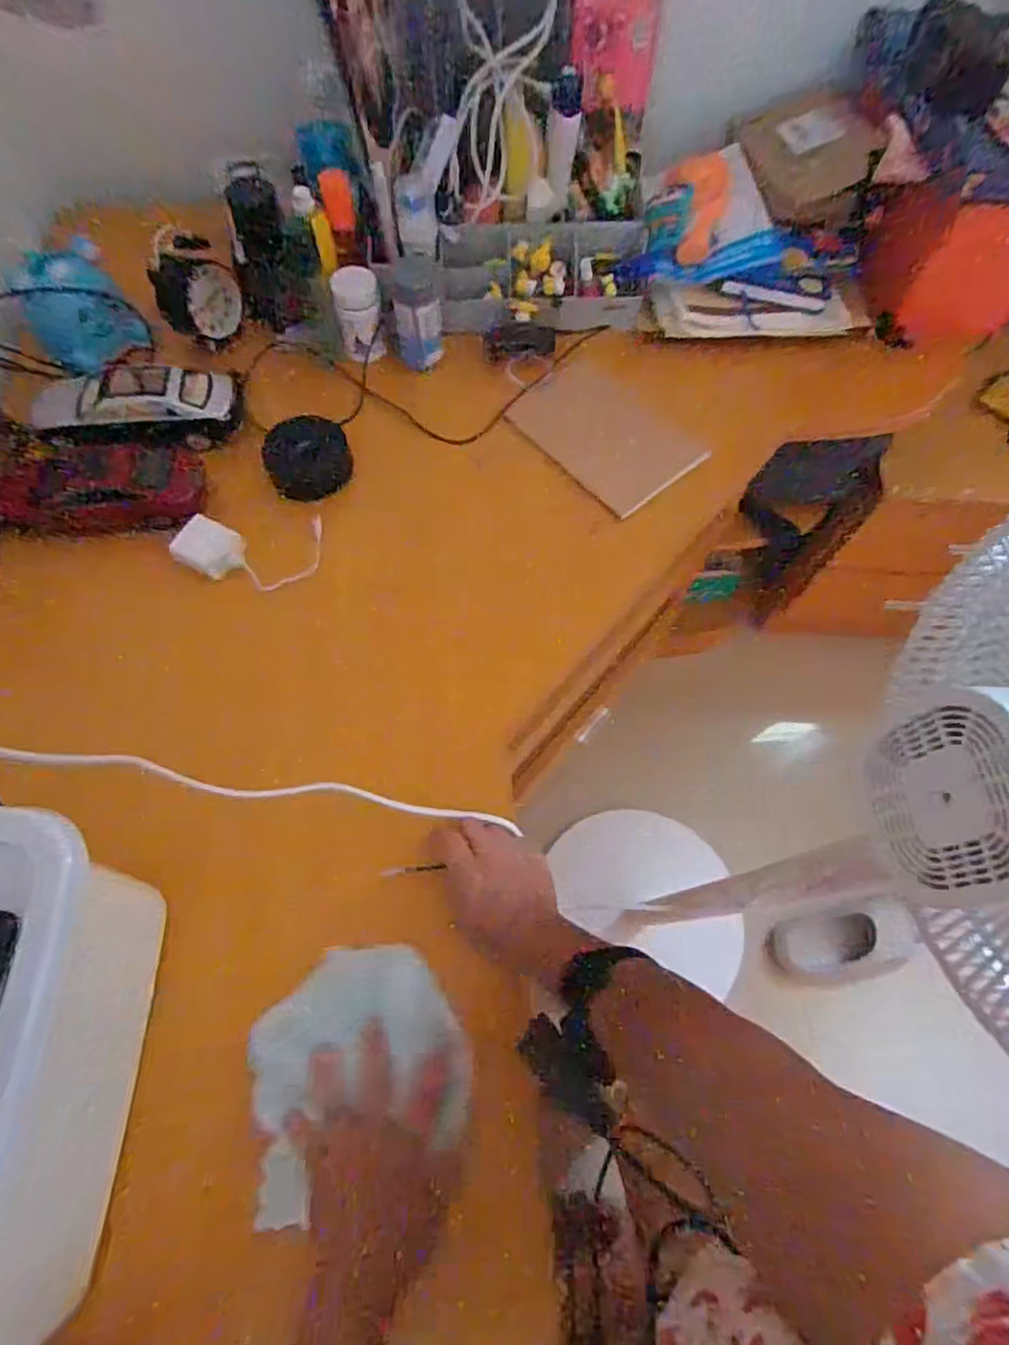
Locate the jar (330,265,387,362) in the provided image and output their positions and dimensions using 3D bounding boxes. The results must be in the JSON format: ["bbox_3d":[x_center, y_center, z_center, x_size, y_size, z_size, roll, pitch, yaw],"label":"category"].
[{"bbox_3d":[-0.164,-0.402,0.712,0.050,0.069,0.059,-9,67,-6],"label":"jar"}]

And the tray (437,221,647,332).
[{"bbox_3d":[0.047,-0.461,0.739,0.242,0.077,0.085,-7,66,-5],"label":"tray"}]

